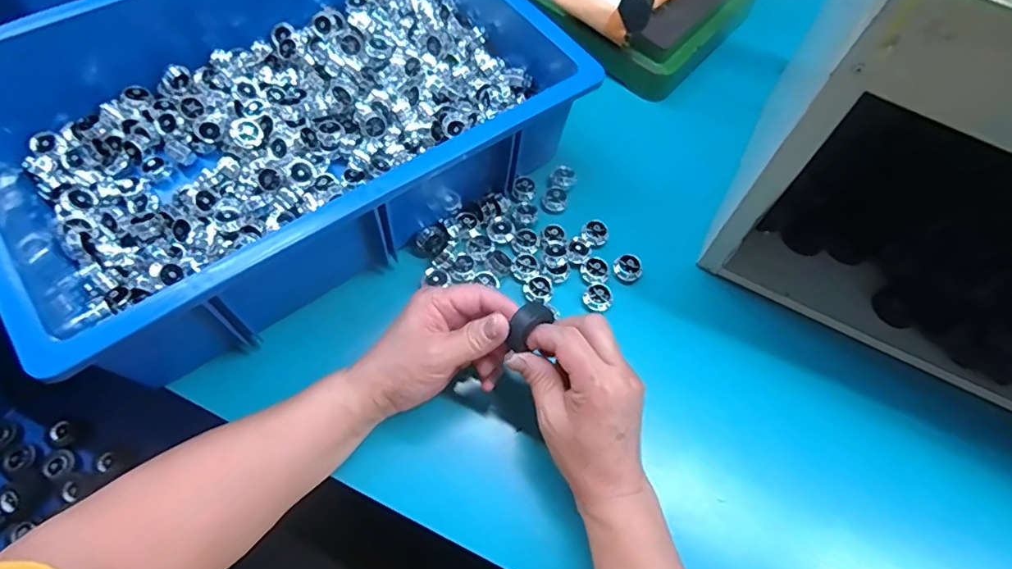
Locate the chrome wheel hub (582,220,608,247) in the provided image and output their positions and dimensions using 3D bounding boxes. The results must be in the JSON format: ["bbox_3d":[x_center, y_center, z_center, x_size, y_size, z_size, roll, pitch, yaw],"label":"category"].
[{"bbox_3d":[0.081,-0.047,0.482,0.024,0.011,0.019,28,67,10],"label":"chrome wheel hub"}]

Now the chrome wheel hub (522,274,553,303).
[{"bbox_3d":[0.027,0.003,0.451,0.024,0.007,0.025,1,65,-2],"label":"chrome wheel hub"}]

